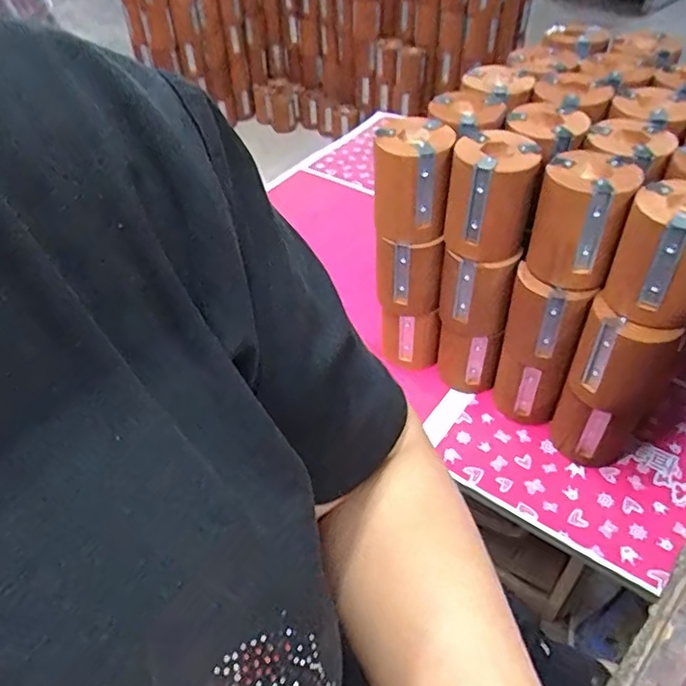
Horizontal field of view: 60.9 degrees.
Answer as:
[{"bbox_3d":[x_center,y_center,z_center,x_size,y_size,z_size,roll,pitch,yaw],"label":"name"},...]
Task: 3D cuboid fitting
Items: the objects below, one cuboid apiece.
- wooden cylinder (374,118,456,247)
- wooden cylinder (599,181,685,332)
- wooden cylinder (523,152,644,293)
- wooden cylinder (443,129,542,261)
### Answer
[{"bbox_3d":[0.071,-0.167,0.600,0.075,0.097,0.084,8,48,11],"label":"wooden cylinder"},{"bbox_3d":[0.284,-0.078,0.512,0.081,0.102,0.083,20,51,20],"label":"wooden cylinder"},{"bbox_3d":[0.216,-0.106,0.543,0.077,0.109,0.092,15,49,16],"label":"wooden cylinder"},{"bbox_3d":[0.144,-0.142,0.574,0.078,0.100,0.082,12,49,13],"label":"wooden cylinder"}]

